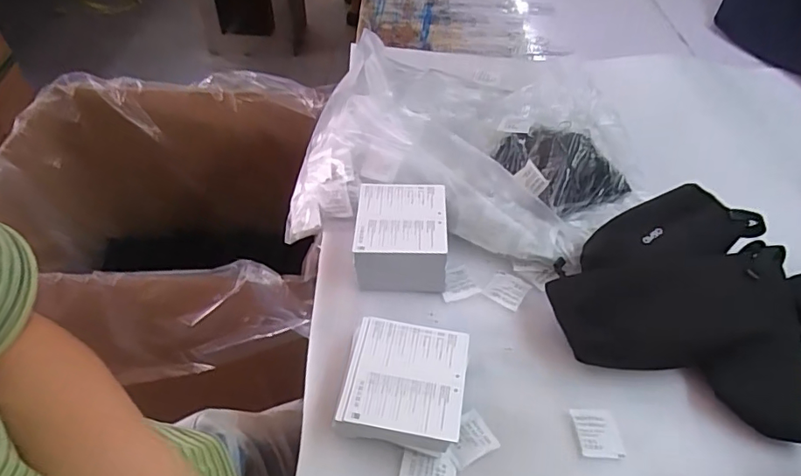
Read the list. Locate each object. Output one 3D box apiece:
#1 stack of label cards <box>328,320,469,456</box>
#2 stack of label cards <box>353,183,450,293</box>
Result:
[{"bbox_3d":[0.002,0.127,0.439,0.099,0.039,0.110,5,47,6],"label":"stack of label cards"},{"bbox_3d":[0.001,0.002,0.540,0.088,0.065,0.103,0,47,1],"label":"stack of label cards"}]

